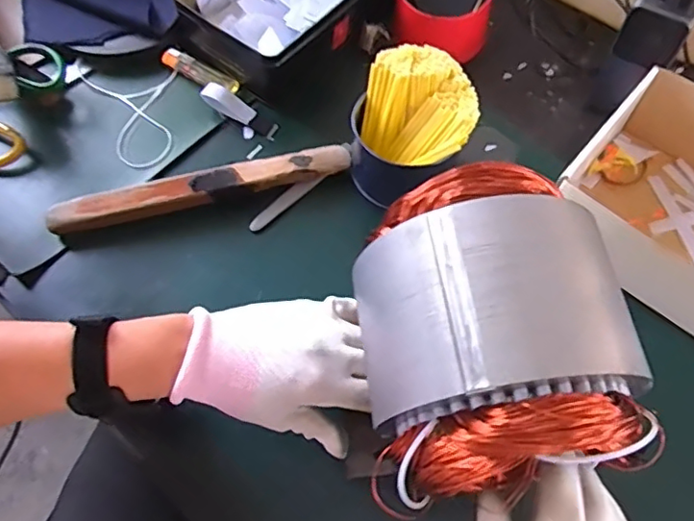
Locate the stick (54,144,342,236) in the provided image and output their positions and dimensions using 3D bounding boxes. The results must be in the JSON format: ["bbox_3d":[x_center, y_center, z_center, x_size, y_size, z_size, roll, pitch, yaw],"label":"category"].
[{"bbox_3d":[-0.131,-0.066,0.531,0.269,0.027,0.028,-13,66,-4],"label":"stick"}]

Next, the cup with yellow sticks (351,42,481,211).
[{"bbox_3d":[0.057,-0.116,0.517,0.100,0.093,0.106,-1,64,2],"label":"cup with yellow sticks"}]

